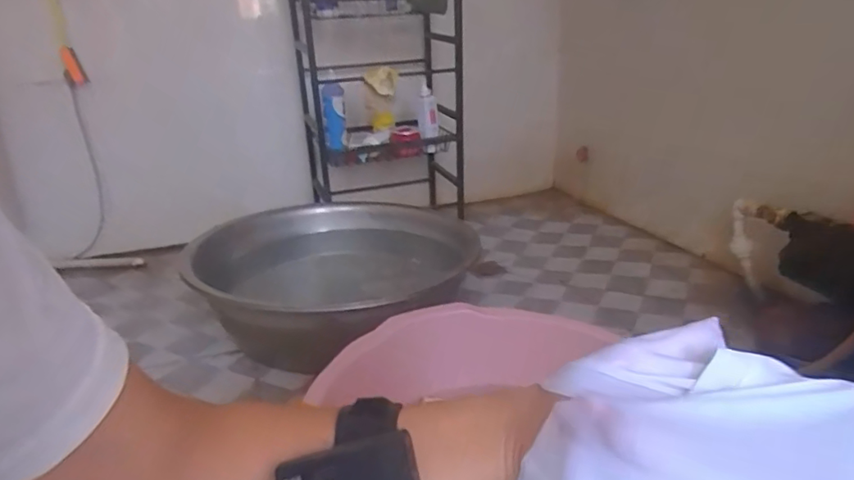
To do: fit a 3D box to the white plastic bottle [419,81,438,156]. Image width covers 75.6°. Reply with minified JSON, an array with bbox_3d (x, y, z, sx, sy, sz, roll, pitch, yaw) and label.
[{"bbox_3d":[0.001,-0.440,1.845,0.066,0.168,0.051,-2,22,2],"label":"white plastic bottle"}]

